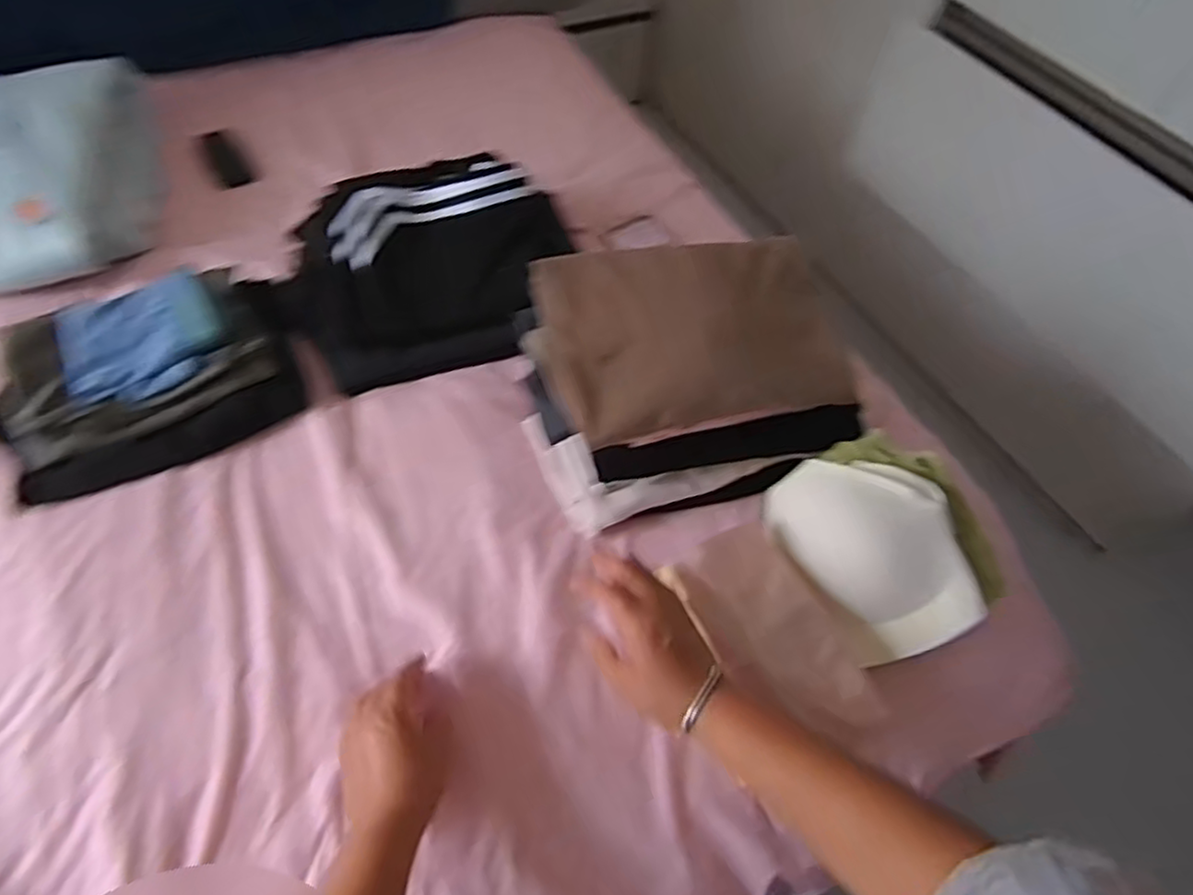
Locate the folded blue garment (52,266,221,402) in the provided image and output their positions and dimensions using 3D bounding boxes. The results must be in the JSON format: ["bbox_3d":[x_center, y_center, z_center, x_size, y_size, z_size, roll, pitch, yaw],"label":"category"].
[{"bbox_3d":[-0.461,-0.113,0.722,0.146,0.041,0.133,-20,61,-17],"label":"folded blue garment"}]

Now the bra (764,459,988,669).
[{"bbox_3d":[0.248,0.085,0.622,0.115,0.075,0.184,-20,61,-17],"label":"bra"}]

